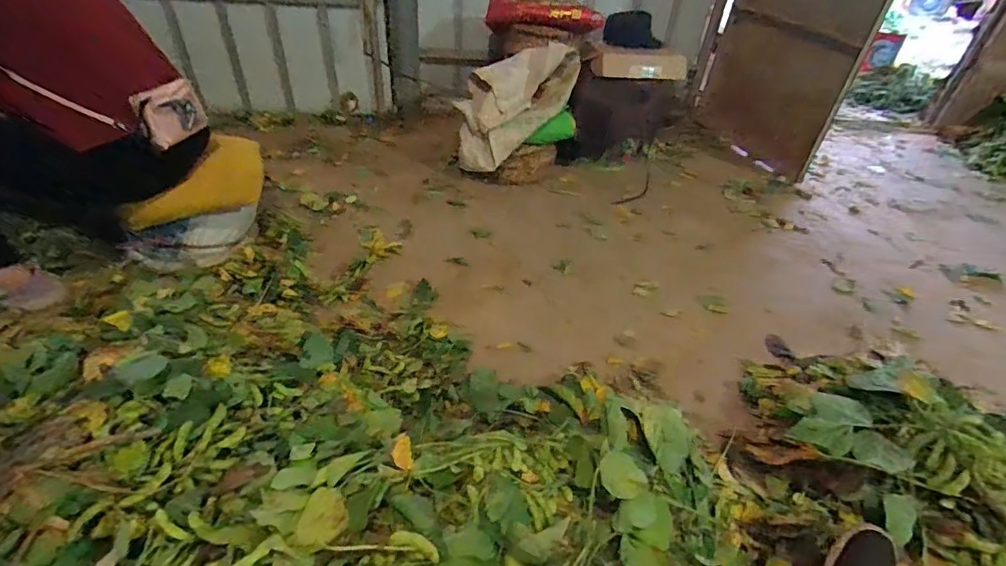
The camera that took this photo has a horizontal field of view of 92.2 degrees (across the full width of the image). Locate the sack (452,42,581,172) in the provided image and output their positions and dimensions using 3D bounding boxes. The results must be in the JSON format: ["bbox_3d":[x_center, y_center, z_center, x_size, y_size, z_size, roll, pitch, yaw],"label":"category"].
[{"bbox_3d":[0.035,-0.650,1.702,0.272,0.170,0.572,32,74,30],"label":"sack"}]

